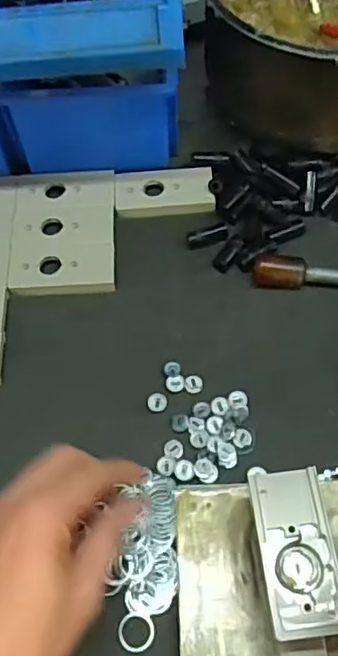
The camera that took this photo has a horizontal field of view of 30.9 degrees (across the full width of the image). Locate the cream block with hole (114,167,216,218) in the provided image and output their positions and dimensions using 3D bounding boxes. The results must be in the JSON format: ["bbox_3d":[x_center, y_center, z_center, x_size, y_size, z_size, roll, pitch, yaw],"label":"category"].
[{"bbox_3d":[-0.004,-0.128,0.572,0.090,0.008,0.048,-2,63,1],"label":"cream block with hole"}]

